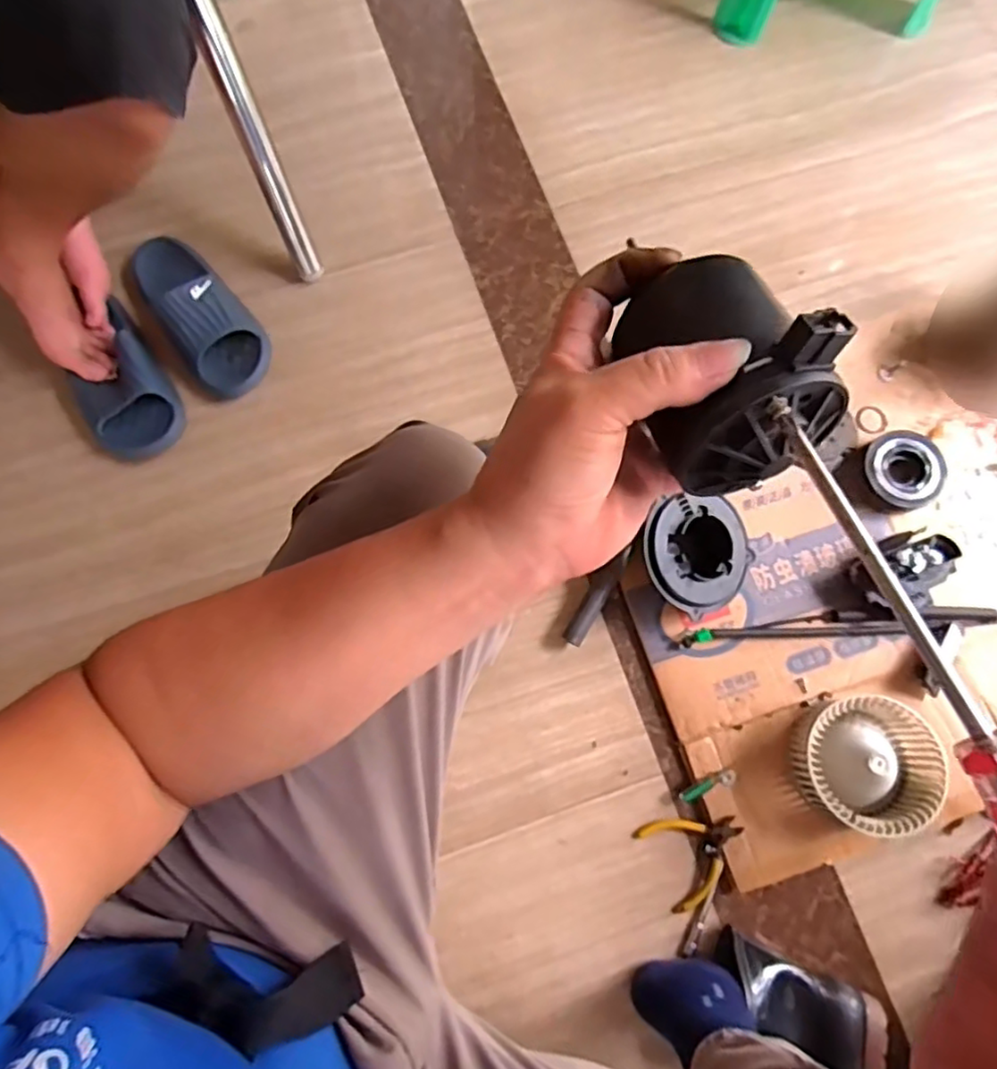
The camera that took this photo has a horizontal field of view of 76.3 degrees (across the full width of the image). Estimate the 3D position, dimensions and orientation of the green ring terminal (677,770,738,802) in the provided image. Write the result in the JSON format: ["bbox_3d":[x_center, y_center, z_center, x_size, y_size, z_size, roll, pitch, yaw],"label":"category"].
[{"bbox_3d":[0.243,0.293,0.740,0.069,0.008,0.018,-26,75,4],"label":"green ring terminal"}]

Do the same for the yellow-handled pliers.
[{"bbox_3d":[0.230,0.367,0.735,0.108,0.024,0.100,-26,78,-6],"label":"yellow-handled pliers"}]

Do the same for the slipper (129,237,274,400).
[{"bbox_3d":[-0.413,-0.307,0.854,0.113,0.065,0.267,-40,78,-10],"label":"slipper"}]

